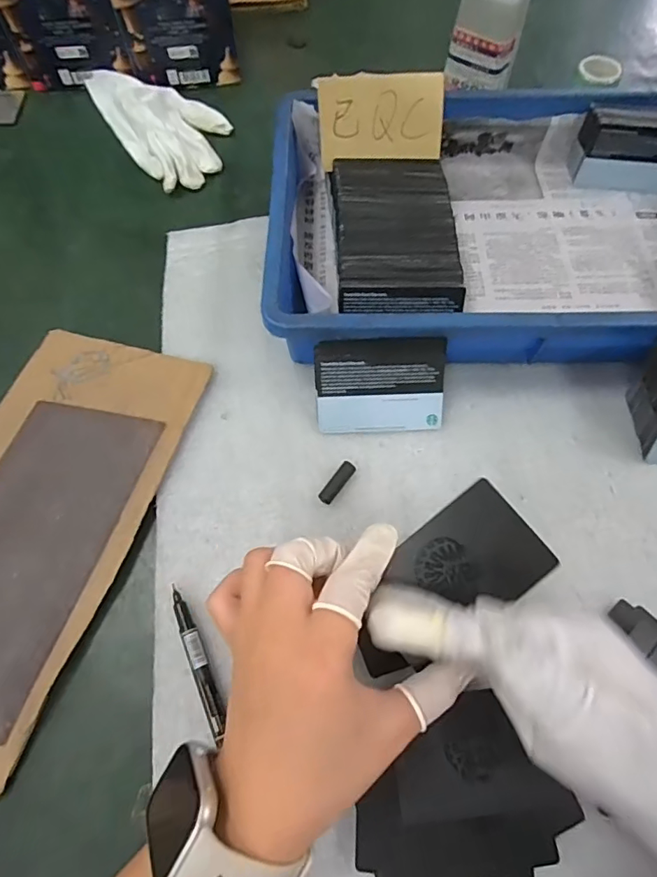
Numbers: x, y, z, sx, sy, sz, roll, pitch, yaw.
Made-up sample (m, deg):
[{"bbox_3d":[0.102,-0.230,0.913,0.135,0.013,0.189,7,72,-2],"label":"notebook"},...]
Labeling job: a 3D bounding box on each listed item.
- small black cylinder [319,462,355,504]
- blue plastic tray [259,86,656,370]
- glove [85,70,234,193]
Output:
[{"bbox_3d":[0.006,0.029,0.326,0.010,0.008,0.031,34,68,15],"label":"small black cylinder"},{"bbox_3d":[0.141,-0.167,0.388,0.366,0.078,0.249,-1,64,-1],"label":"blue plastic tray"},{"bbox_3d":[-0.160,-0.318,0.490,0.093,0.029,0.189,-29,67,-14],"label":"glove"}]

